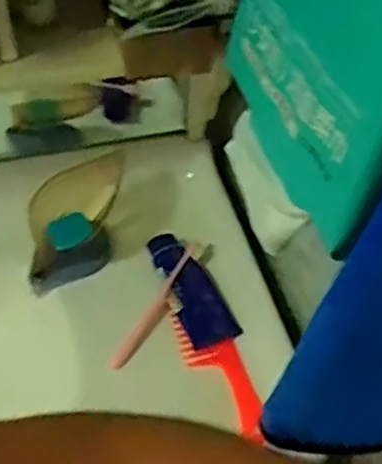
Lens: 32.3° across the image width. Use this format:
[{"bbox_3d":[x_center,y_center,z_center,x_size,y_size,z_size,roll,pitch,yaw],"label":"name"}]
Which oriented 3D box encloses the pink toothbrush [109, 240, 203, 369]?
[{"bbox_3d":[-0.035,0.084,0.774,0.025,0.018,0.182,26,69,20],"label":"pink toothbrush"}]

